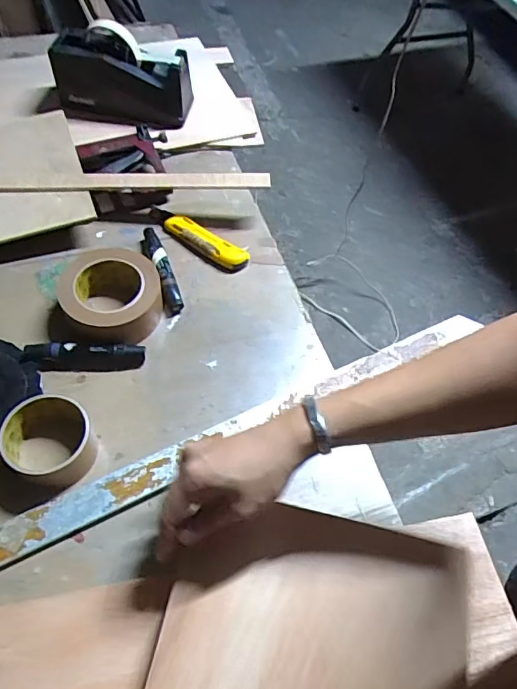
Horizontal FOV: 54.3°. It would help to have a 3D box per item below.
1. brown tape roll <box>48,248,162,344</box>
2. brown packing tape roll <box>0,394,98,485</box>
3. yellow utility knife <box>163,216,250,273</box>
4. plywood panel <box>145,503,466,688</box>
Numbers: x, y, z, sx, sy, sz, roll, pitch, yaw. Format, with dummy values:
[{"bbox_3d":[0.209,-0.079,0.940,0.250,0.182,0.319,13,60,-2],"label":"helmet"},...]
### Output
[{"bbox_3d":[-0.171,-0.055,0.600,0.104,0.053,0.104,2,59,-4],"label":"brown tape roll"},{"bbox_3d":[-0.205,0.095,0.497,0.078,0.049,0.079,2,59,-4],"label":"brown packing tape roll"},{"bbox_3d":[-0.076,-0.139,0.683,0.133,0.017,0.042,29,61,12],"label":"yellow utility knife"},{"bbox_3d":[0.047,0.244,0.417,0.247,0.013,0.198,12,58,3],"label":"plywood panel"}]

